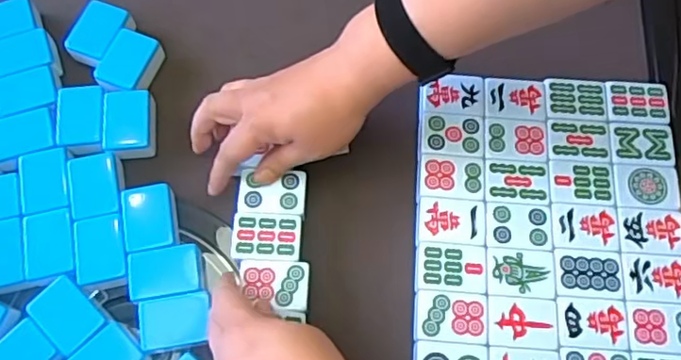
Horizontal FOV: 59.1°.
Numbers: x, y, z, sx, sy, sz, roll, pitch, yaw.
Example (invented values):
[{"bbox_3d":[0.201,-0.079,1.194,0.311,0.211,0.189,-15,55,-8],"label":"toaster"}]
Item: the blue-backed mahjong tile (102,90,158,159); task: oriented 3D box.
[{"bbox_3d":[-0.176,-0.046,0.504,0.039,0.022,0.055,-5,70,-3],"label":"blue-backed mahjong tile"}]

